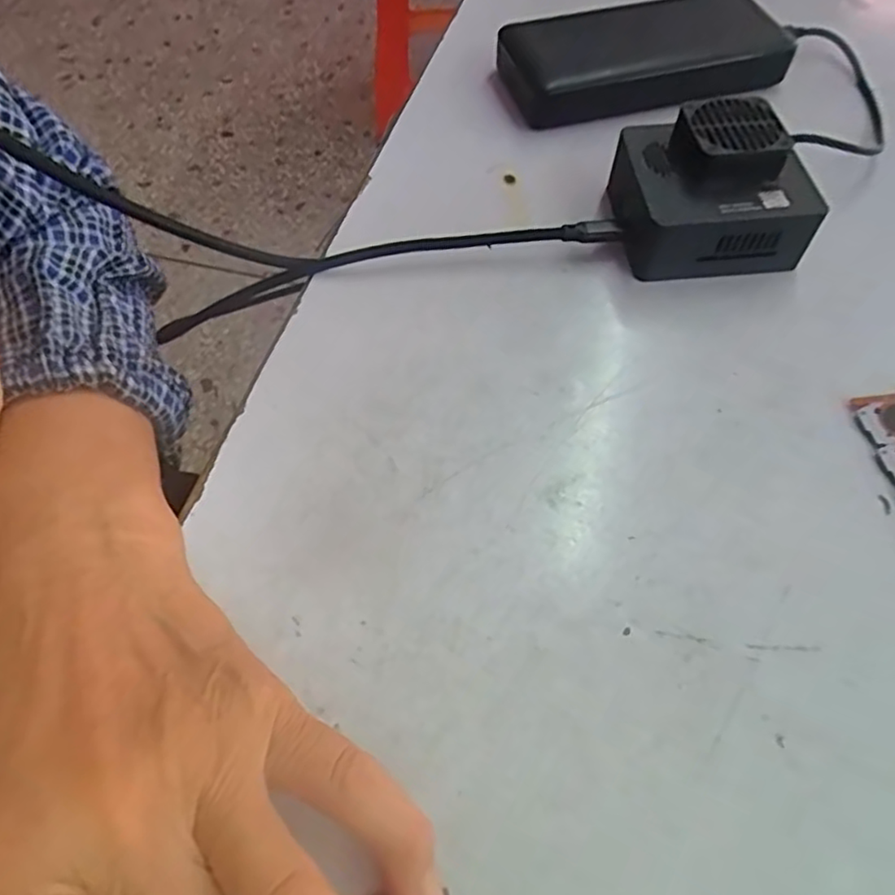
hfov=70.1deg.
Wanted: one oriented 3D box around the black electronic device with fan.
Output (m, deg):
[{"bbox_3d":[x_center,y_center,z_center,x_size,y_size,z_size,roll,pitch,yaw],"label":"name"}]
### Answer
[{"bbox_3d":[0.120,-0.122,0.299,0.084,0.049,0.072,-4,59,-2],"label":"black electronic device with fan"}]

